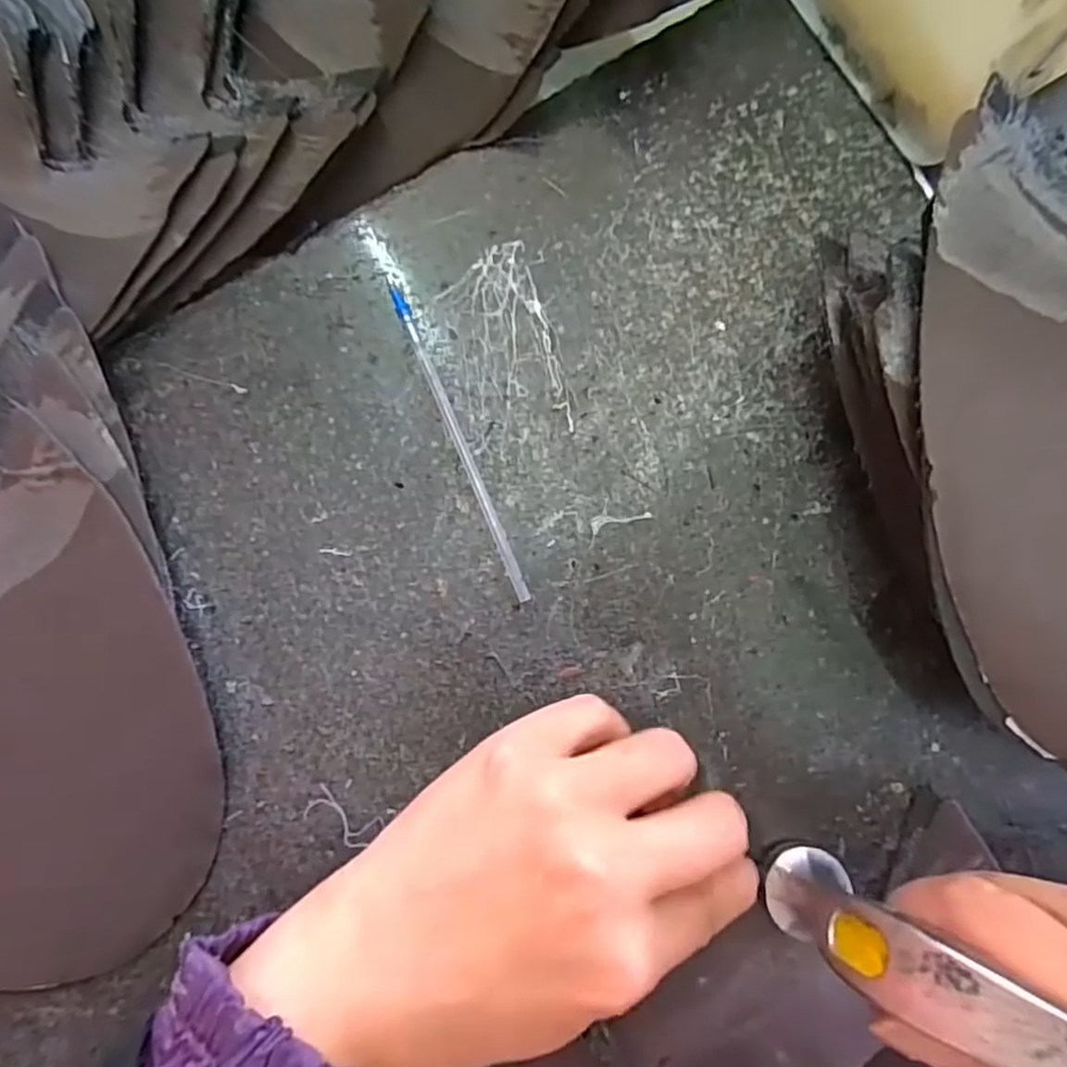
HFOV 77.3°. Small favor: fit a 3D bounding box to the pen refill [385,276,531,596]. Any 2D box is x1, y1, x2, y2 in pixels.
[{"bbox_3d":[-0.027,-0.033,0.237,0.005,0.004,0.122,-23,86,-1],"label":"pen refill"}]

